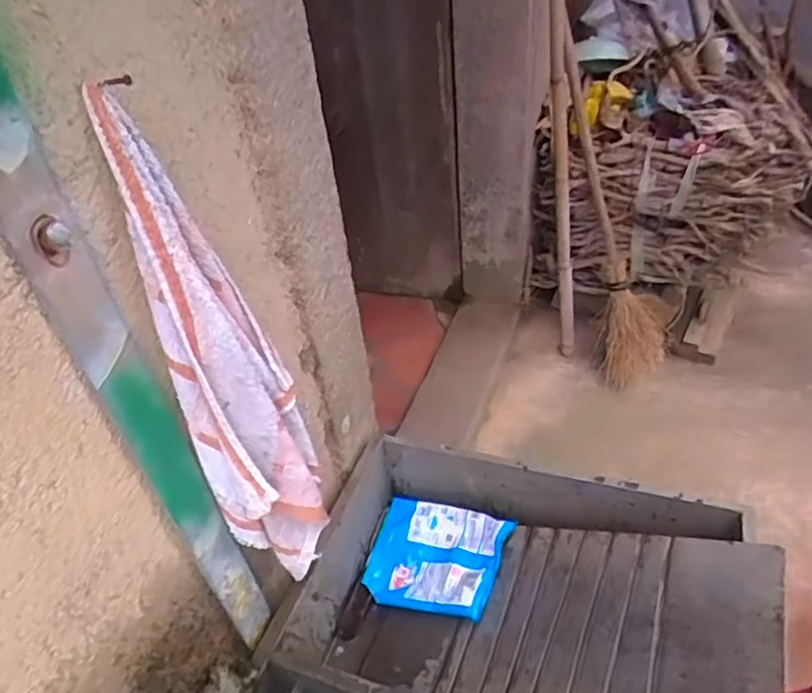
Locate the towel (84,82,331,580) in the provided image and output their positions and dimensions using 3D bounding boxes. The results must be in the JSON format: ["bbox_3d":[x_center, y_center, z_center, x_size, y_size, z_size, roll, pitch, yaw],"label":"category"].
[{"bbox_3d":[-0.160,0.038,0.567,0.103,0.500,0.085,-18,42,-13],"label":"towel"}]

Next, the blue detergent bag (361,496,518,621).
[{"bbox_3d":[0.043,0.317,0.926,0.209,0.027,0.165,-2,44,34],"label":"blue detergent bag"}]

